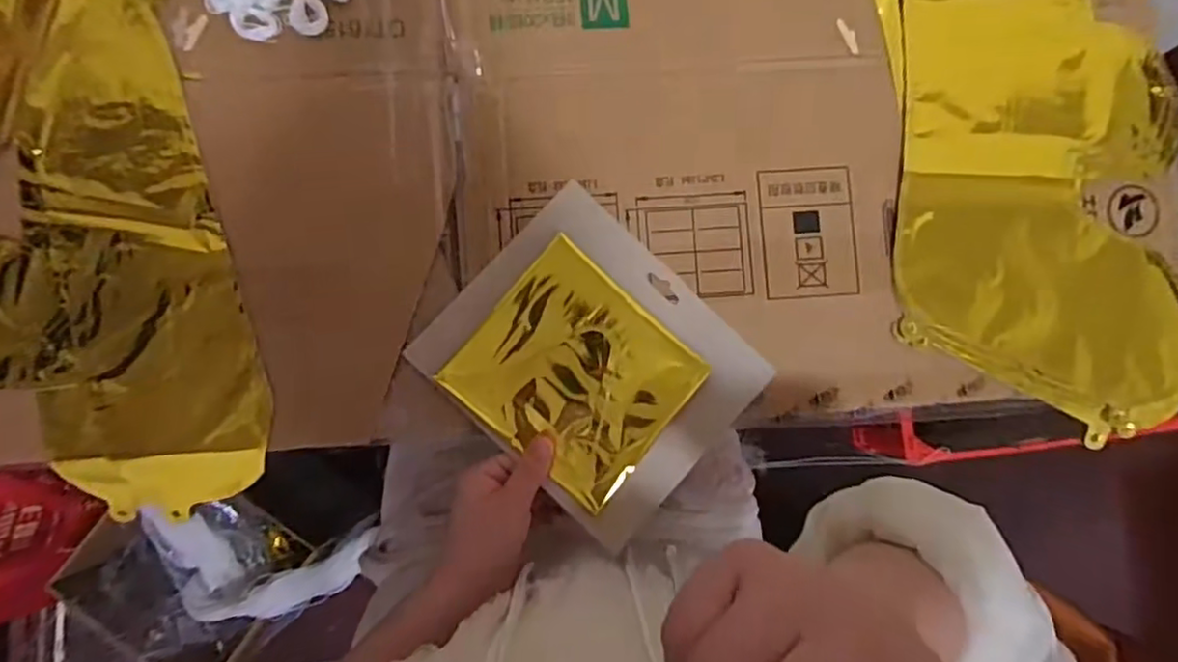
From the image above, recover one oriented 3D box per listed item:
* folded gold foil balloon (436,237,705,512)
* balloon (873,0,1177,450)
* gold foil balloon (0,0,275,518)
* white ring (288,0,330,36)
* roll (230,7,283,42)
[{"bbox_3d":[-0.008,0.027,0.436,0.137,0.011,0.126,40,84,1],"label":"folded gold foil balloon"},{"bbox_3d":[0.314,-0.156,0.458,0.213,0.017,0.436,-3,85,-3],"label":"balloon"},{"bbox_3d":[-0.414,-0.038,0.424,0.357,0.033,0.352,-13,85,-4],"label":"gold foil balloon"},{"bbox_3d":[-0.188,-0.212,0.439,0.025,0.004,0.029,-10,85,-4],"label":"white ring"},{"bbox_3d":[-0.225,-0.207,0.442,0.032,0.004,0.021,1,85,-3],"label":"roll"}]

